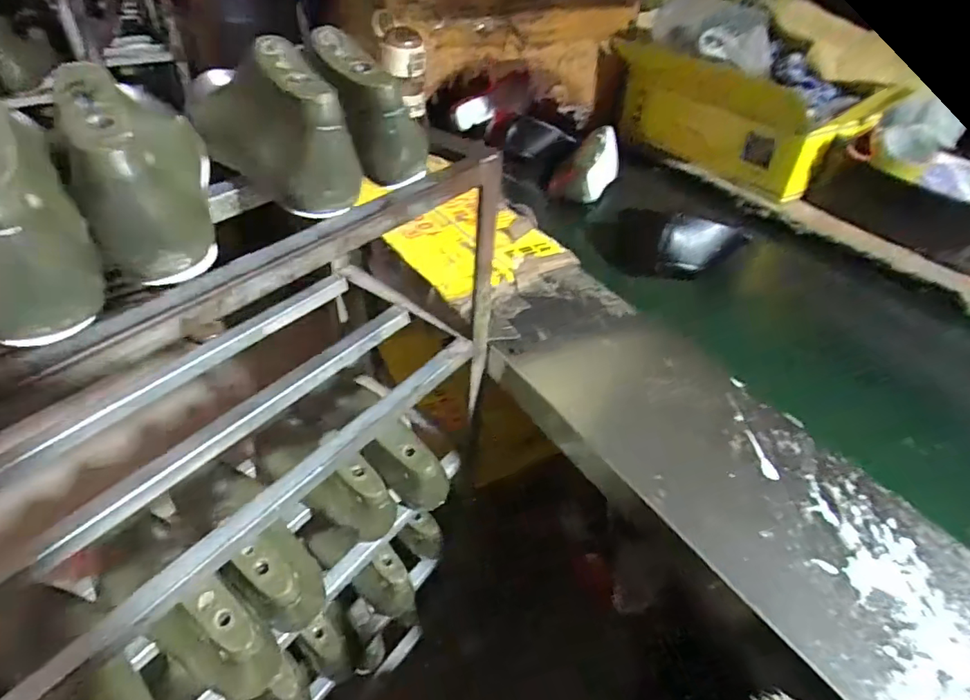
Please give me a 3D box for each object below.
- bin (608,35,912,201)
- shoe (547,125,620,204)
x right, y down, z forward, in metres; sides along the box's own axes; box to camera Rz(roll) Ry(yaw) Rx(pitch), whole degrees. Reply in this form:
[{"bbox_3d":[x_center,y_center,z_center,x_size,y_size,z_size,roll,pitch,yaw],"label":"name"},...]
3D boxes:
[{"bbox_3d":[0.474,-0.470,1.047,0.179,0.191,0.512,-21,48,-25],"label":"bin"},{"bbox_3d":[0.195,-0.355,1.017,0.109,0.079,0.236,15,44,11],"label":"shoe"}]

